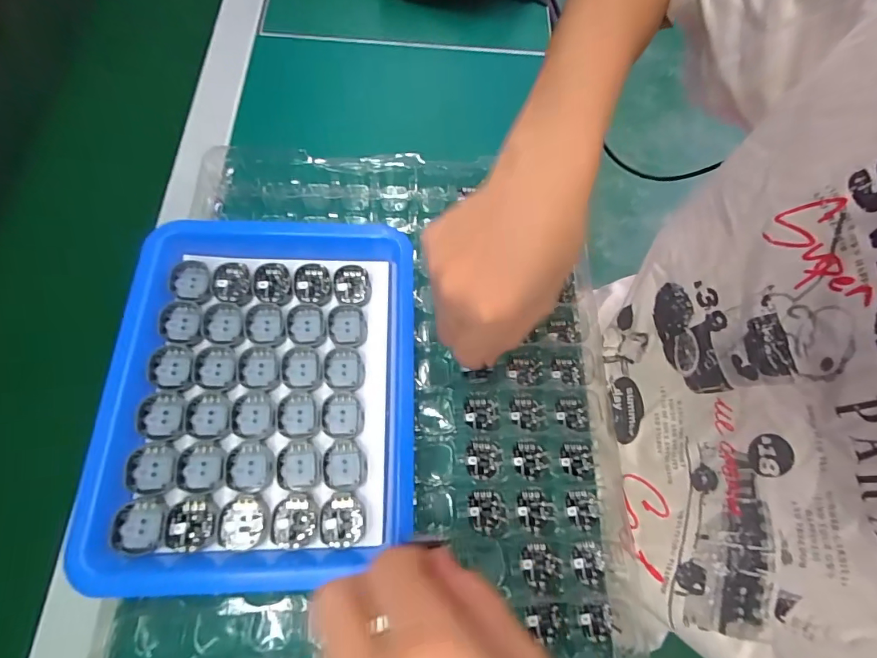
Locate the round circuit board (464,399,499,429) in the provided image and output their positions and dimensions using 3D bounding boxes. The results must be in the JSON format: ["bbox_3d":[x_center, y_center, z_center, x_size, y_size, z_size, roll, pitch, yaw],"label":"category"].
[{"bbox_3d":[0.030,0.058,0.296,0.024,0.004,0.020,-6,69,-4],"label":"round circuit board"}]

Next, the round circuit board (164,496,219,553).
[{"bbox_3d":[-0.134,0.106,0.232,0.025,0.007,0.026,1,69,-1],"label":"round circuit board"}]

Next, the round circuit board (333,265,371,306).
[{"bbox_3d":[-0.059,-0.030,0.290,0.024,0.007,0.028,-6,69,-4],"label":"round circuit board"}]

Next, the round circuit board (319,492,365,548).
[{"bbox_3d":[-0.054,0.108,0.242,0.023,0.009,0.027,-8,69,-4],"label":"round circuit board"}]

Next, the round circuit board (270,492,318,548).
[{"bbox_3d":[-0.080,0.106,0.235,0.024,0.004,0.027,-7,69,-4],"label":"round circuit board"}]

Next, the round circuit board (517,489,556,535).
[{"bbox_3d":[0.062,0.119,0.276,0.026,0.004,0.023,40,73,13],"label":"round circuit board"}]

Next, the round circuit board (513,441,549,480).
[{"bbox_3d":[0.062,0.087,0.288,0.022,0.004,0.023,1,69,-1],"label":"round circuit board"}]

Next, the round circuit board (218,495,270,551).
[{"bbox_3d":[-0.106,0.106,0.235,0.026,0.007,0.027,1,69,-1],"label":"round circuit board"}]

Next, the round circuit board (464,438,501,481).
[{"bbox_3d":[0.030,0.087,0.285,0.024,0.004,0.025,1,69,-1],"label":"round circuit board"}]

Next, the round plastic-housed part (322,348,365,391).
[{"bbox_3d":[-0.060,0.025,0.270,0.025,0.004,0.028,-8,69,-5],"label":"round plastic-housed part"}]

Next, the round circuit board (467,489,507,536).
[{"bbox_3d":[0.031,0.118,0.274,0.023,0.004,0.026,-5,69,-3],"label":"round circuit board"}]

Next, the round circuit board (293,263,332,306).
[{"bbox_3d":[-0.085,-0.029,0.289,0.023,0.008,0.029,-10,69,-5],"label":"round circuit board"}]

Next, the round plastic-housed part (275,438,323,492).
[{"bbox_3d":[-0.080,0.079,0.247,0.025,0.004,0.028,-1,69,-2],"label":"round plastic-housed part"}]

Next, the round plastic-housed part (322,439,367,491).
[{"bbox_3d":[-0.055,0.080,0.250,0.025,0.004,0.028,-8,69,-5],"label":"round plastic-housed part"}]

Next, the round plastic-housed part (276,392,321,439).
[{"bbox_3d":[-0.084,0.052,0.257,0.025,0.004,0.027,-9,69,-5],"label":"round plastic-housed part"}]

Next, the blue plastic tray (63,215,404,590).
[{"bbox_3d":[-0.103,0.034,0.262,0.172,0.034,0.210,-1,69,-2],"label":"blue plastic tray"}]

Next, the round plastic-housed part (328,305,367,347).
[{"bbox_3d":[-0.060,-0.002,0.281,0.024,0.005,0.027,-7,69,-4],"label":"round plastic-housed part"}]

